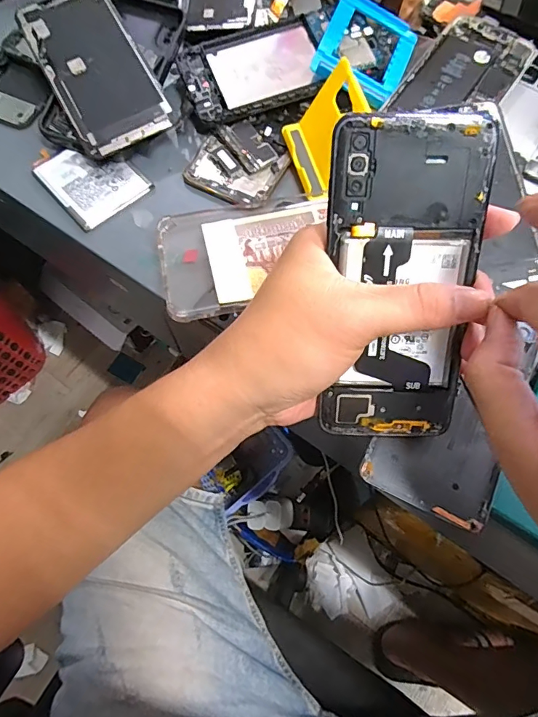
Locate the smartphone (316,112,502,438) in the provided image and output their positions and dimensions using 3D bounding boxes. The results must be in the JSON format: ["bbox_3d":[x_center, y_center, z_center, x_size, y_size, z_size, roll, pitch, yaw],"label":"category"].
[{"bbox_3d":[0.067,-0.033,0.228,0.074,0.007,0.160,-2,111,-3],"label":"smartphone"}]

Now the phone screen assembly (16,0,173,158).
[{"bbox_3d":[-0.135,-0.226,0.347,0.071,0.009,0.147,-28,80,-7],"label":"phone screen assembly"}]

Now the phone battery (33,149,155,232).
[{"bbox_3d":[-0.134,-0.136,0.339,0.061,0.007,0.070,-40,75,-15],"label":"phone battery"}]

